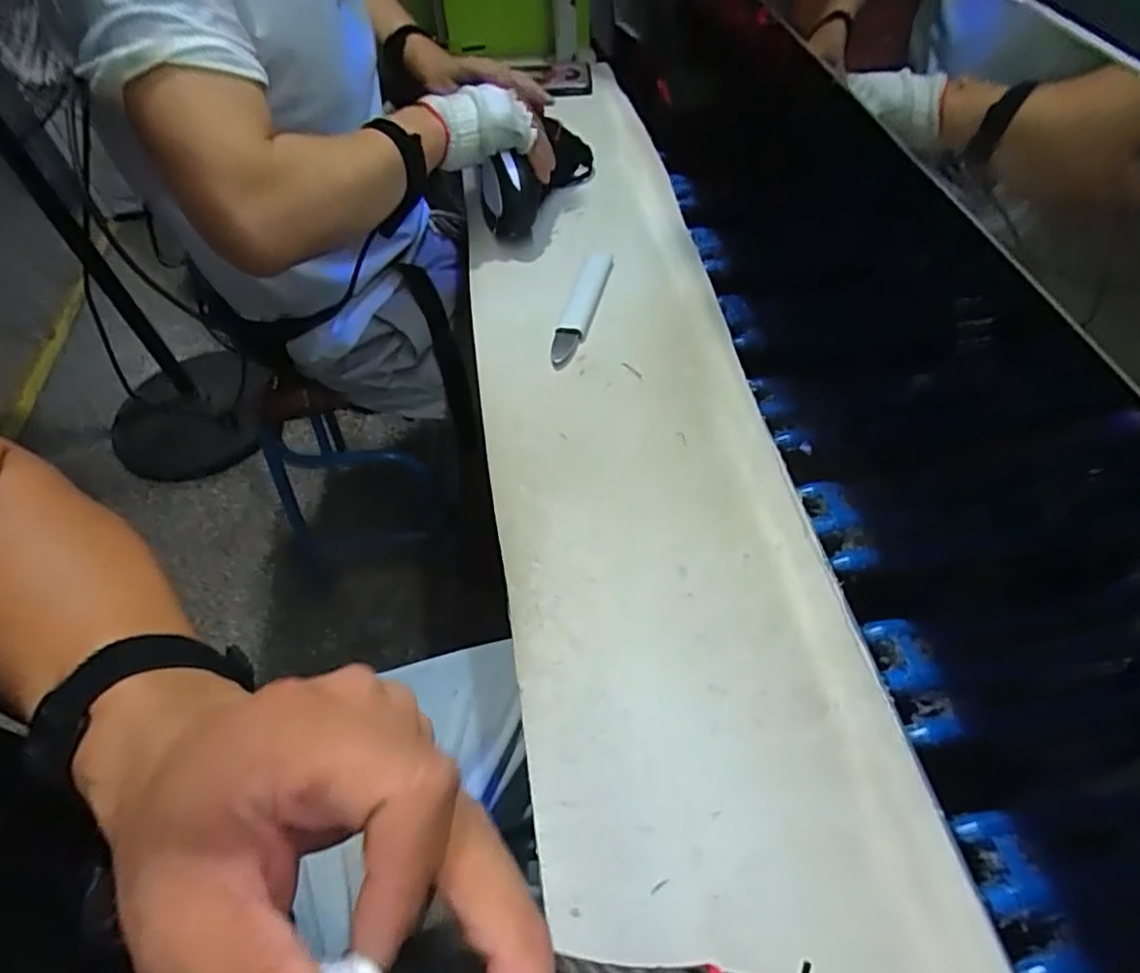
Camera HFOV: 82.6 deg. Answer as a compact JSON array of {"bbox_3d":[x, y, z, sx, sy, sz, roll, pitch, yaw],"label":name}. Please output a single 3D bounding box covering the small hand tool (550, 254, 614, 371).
[{"bbox_3d":[0.011,-0.185,0.647,0.036,0.015,0.175,9,55,10],"label":"small hand tool"}]

